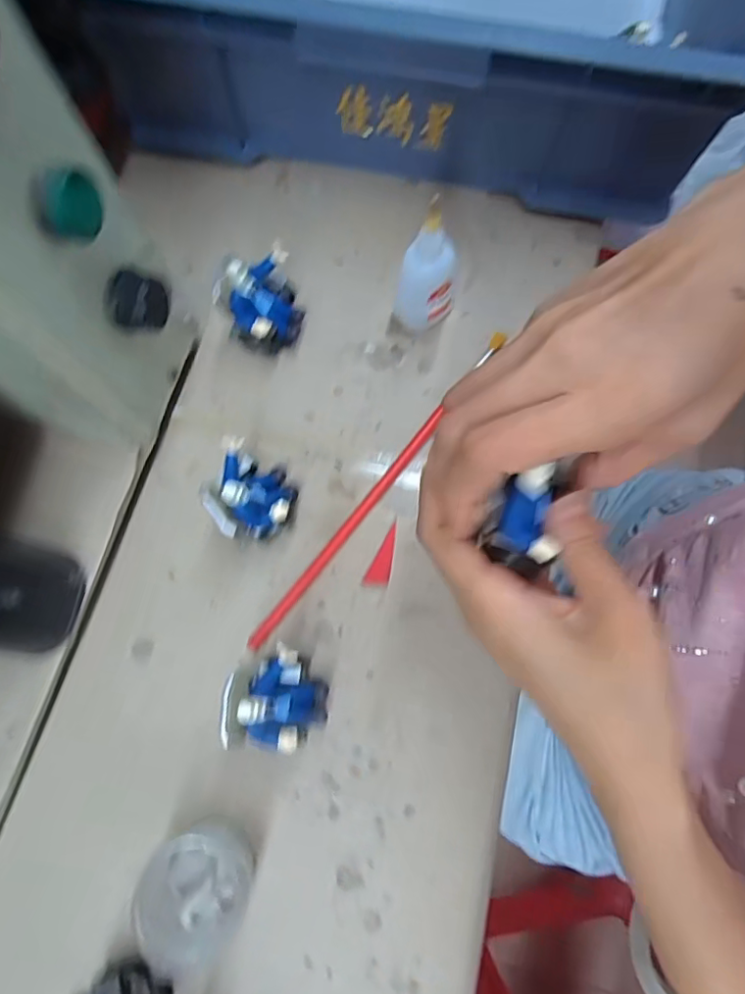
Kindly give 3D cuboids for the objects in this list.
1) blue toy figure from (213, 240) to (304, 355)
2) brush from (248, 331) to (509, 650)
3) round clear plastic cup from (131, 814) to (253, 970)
[{"bbox_3d":[-0.071,-0.125,0.364,0.052,0.060,0.046,-34,78,-7],"label":"blue toy figure"},{"bbox_3d":[0.007,-0.010,0.358,0.008,0.010,0.258,37,79,9],"label":"brush"},{"bbox_3d":[-0.091,0.203,0.290,0.051,0.044,0.061,31,78,8],"label":"round clear plastic cup"}]

